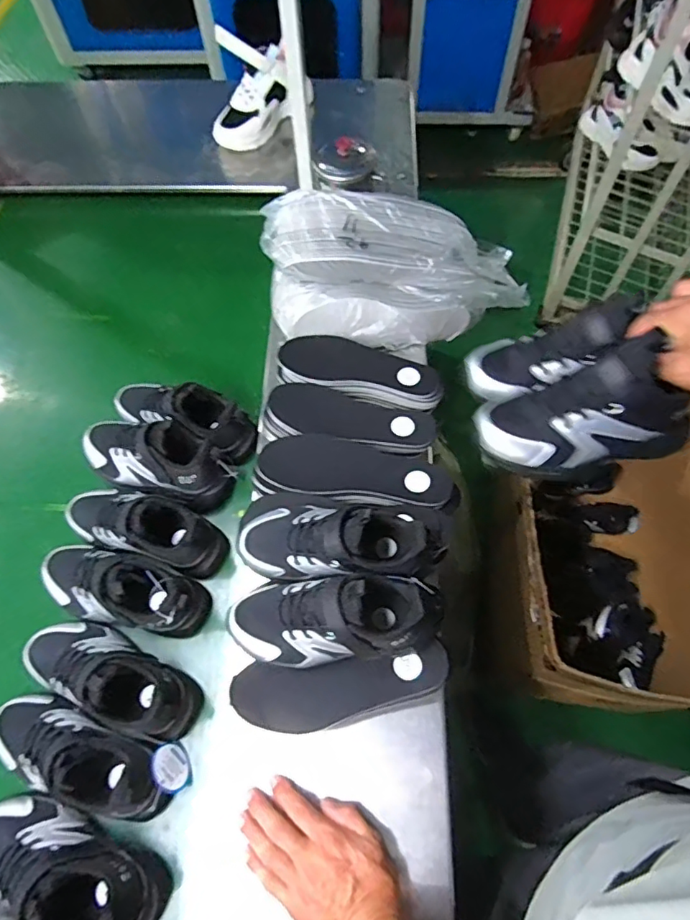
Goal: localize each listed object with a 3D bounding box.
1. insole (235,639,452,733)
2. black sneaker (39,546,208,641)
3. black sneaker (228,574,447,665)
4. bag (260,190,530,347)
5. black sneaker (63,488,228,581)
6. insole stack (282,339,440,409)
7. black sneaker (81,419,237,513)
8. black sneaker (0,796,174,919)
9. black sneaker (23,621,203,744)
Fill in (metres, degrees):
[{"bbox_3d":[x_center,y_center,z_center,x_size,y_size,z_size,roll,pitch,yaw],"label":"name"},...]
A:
[{"bbox_3d":[-0.003,0.239,0.546,0.219,0.013,0.069,-7,83,-1],"label":"insole"},{"bbox_3d":[-0.270,0.149,0.625,0.212,0.096,0.086,14,66,6],"label":"black sneaker"},{"bbox_3d":[-0.015,0.155,0.514,0.212,0.082,0.084,1,66,1],"label":"black sneaker"},{"bbox_3d":[0.073,-0.266,0.748,0.350,0.165,0.156,-6,66,-3],"label":"bag"},{"bbox_3d":[-0.255,0.085,0.653,0.214,0.092,0.094,17,67,8],"label":"black sneaker"},{"bbox_3d":[0.019,-0.115,0.725,0.228,0.049,0.079,19,67,9],"label":"insole stack"},{"bbox_3d":[-0.251,-0.003,0.693,0.210,0.104,0.085,16,67,7],"label":"black sneaker"},{"bbox_3d":[-0.273,0.389,0.493,0.206,0.097,0.087,13,66,6],"label":"black sneaker"},{"bbox_3d":[-0.263,0.235,0.577,0.198,0.108,0.078,22,68,10],"label":"black sneaker"}]

